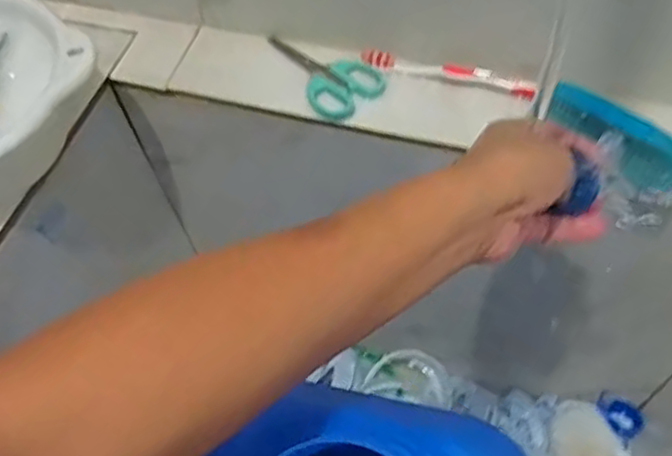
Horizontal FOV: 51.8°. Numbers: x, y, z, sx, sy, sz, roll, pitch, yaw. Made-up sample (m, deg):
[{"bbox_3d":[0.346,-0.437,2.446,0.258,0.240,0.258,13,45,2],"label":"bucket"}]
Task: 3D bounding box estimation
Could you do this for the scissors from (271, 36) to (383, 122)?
[{"bbox_3d":[-0.017,-0.140,0.607,0.063,0.014,0.120,-39,62,-20],"label":"scissors"}]

